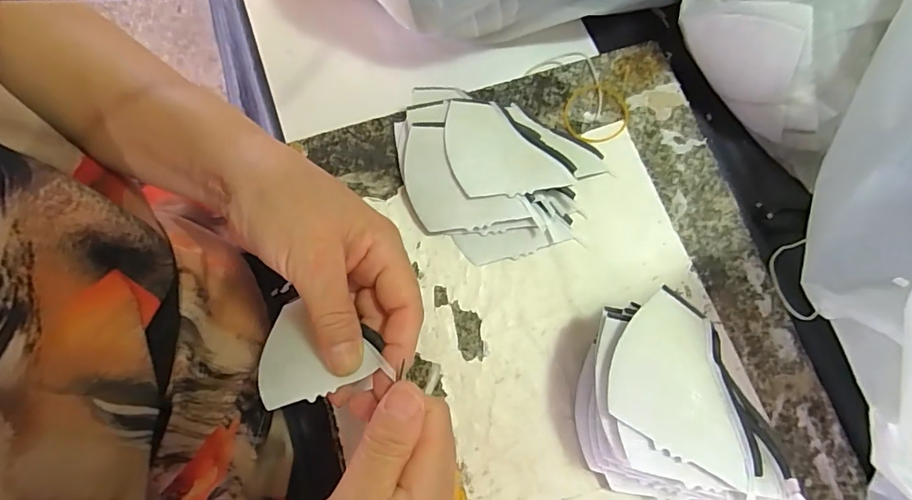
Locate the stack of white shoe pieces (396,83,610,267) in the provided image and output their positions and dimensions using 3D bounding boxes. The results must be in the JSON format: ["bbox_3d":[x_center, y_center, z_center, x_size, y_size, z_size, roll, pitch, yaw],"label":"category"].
[{"bbox_3d":[0.030,-0.059,0.318,0.130,0.025,0.123,-10,77,-3],"label":"stack of white shoe pieces"}]

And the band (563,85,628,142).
[{"bbox_3d":[0.100,-0.098,0.338,0.044,0.004,0.048,0,77,0],"label":"band"}]

